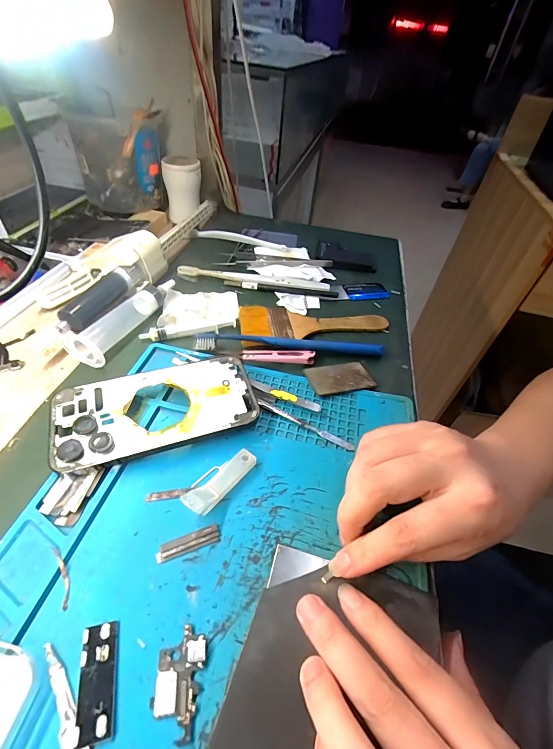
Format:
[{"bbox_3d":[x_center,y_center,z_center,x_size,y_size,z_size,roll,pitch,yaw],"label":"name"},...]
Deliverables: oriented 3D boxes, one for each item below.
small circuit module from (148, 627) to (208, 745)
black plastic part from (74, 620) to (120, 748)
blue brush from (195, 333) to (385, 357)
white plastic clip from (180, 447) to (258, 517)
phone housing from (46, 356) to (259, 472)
[{"bbox_3d":[-0.047,0.147,0.165,0.022,0.004,0.041,5,46,-2],"label":"small circuit module"},{"bbox_3d":[-0.084,0.144,0.163,0.015,0.005,0.044,-7,47,-13],"label":"black plastic part"},{"bbox_3d":[0.015,-0.029,0.334,0.183,0.012,0.014,1,46,-6],"label":"blue brush"},{"bbox_3d":[-0.040,0.070,0.233,0.025,0.017,0.056,33,51,23],"label":"white plastic clip"},{"bbox_3d":[-0.090,0.025,0.259,0.144,0.006,0.075,-16,55,-19],"label":"phone housing"}]

